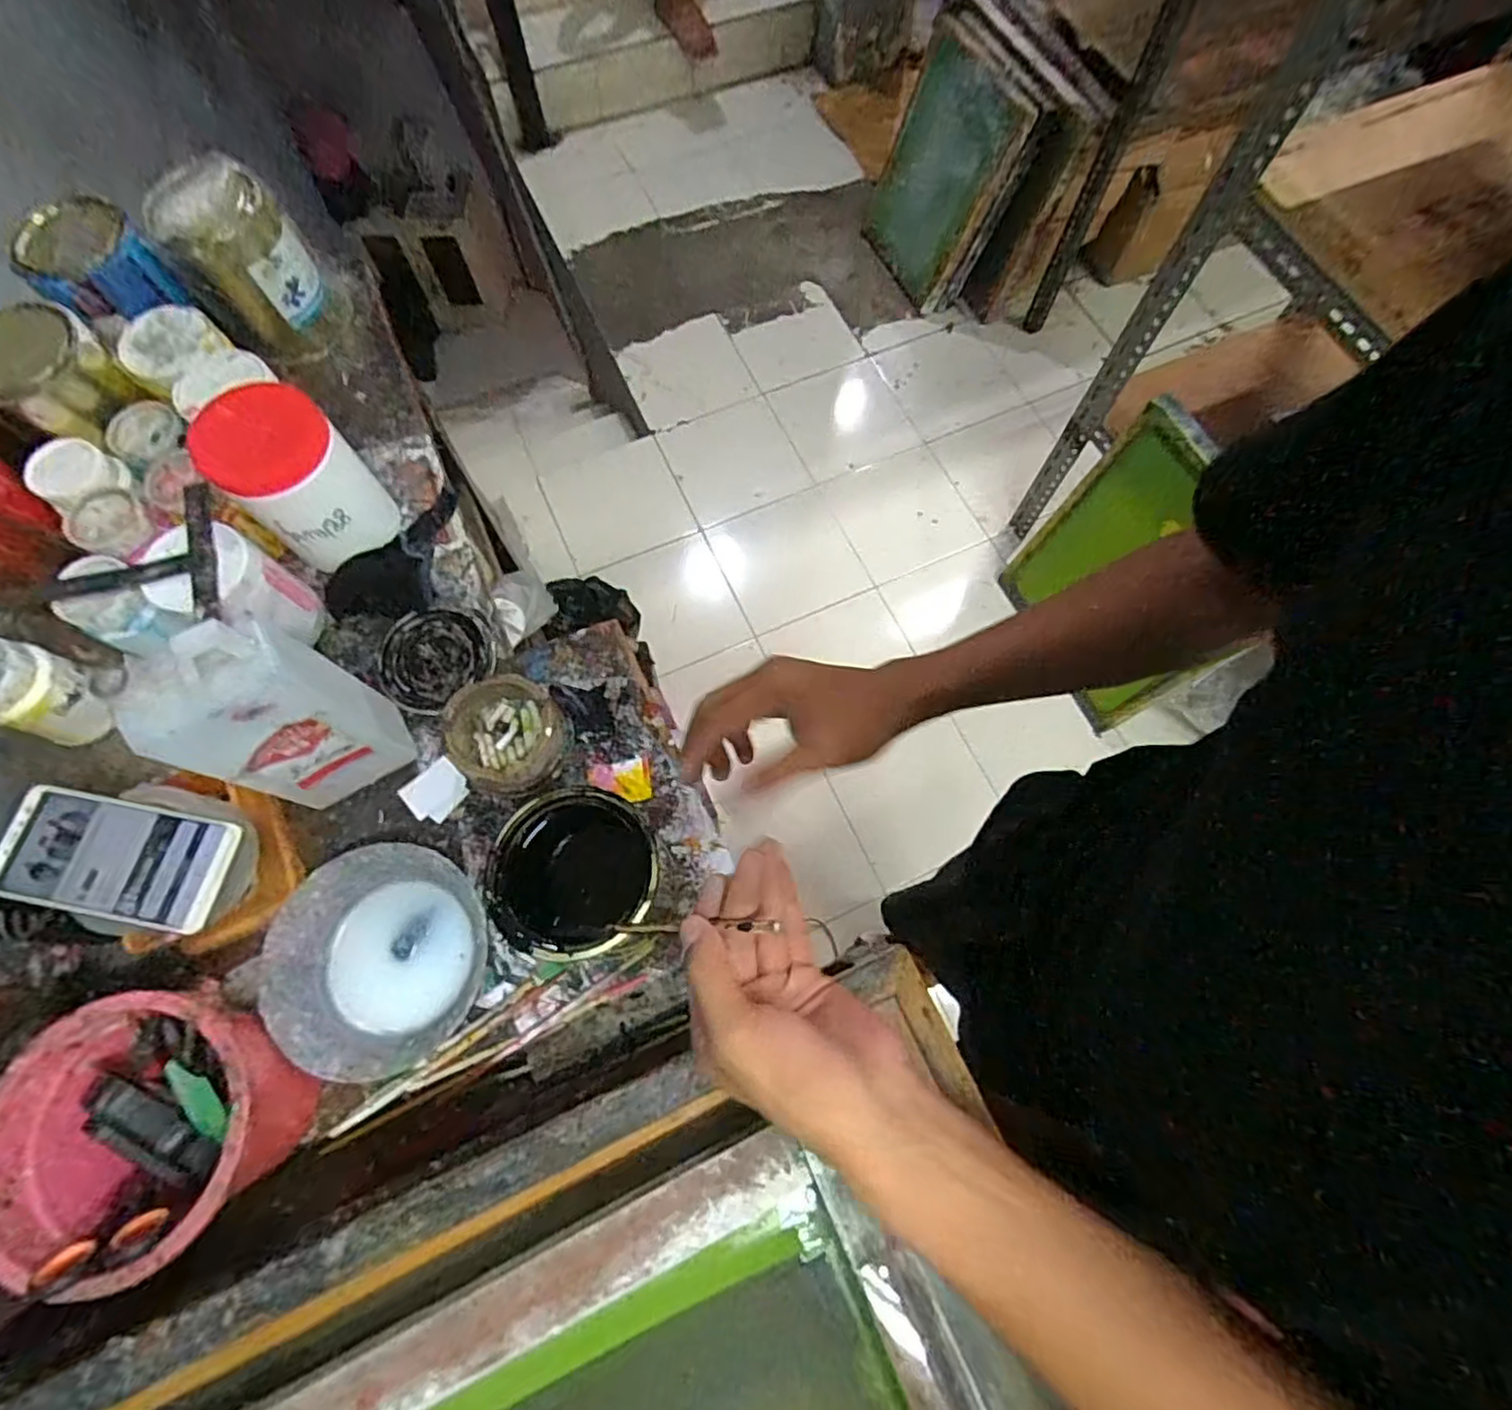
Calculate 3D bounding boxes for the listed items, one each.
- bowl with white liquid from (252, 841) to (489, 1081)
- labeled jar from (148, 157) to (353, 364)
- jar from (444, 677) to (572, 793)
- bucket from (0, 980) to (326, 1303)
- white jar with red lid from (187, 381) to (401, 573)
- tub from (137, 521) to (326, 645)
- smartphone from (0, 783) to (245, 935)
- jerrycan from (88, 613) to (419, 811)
[{"bbox_3d":[-0.281,0.189,0.512,0.149,0.053,0.152,0,71,0],"label":"bowl with white liquid"},{"bbox_3d":[-0.506,-0.441,0.685,0.118,0.144,0.091,-35,75,-11],"label":"labeled jar"},{"bbox_3d":[-0.213,0.026,0.585,0.093,0.049,0.091,0,71,0],"label":"jar"},{"bbox_3d":[-0.375,0.268,0.441,0.149,0.112,0.146,0,71,0],"label":"bucket"},{"bbox_3d":[-0.400,-0.199,0.602,0.099,0.135,0.095,0,71,0],"label":"white jar with red lid"},{"bbox_3d":[-0.445,-0.094,0.584,0.083,0.109,0.070,8,71,3],"label":"tub"},{"bbox_3d":[-0.445,0.105,0.469,0.154,0.012,0.076,11,71,3],"label":"smartphone"},{"bbox_3d":[-0.348,0.009,0.493,0.092,0.213,0.063,-27,73,-9],"label":"jerrycan"}]

